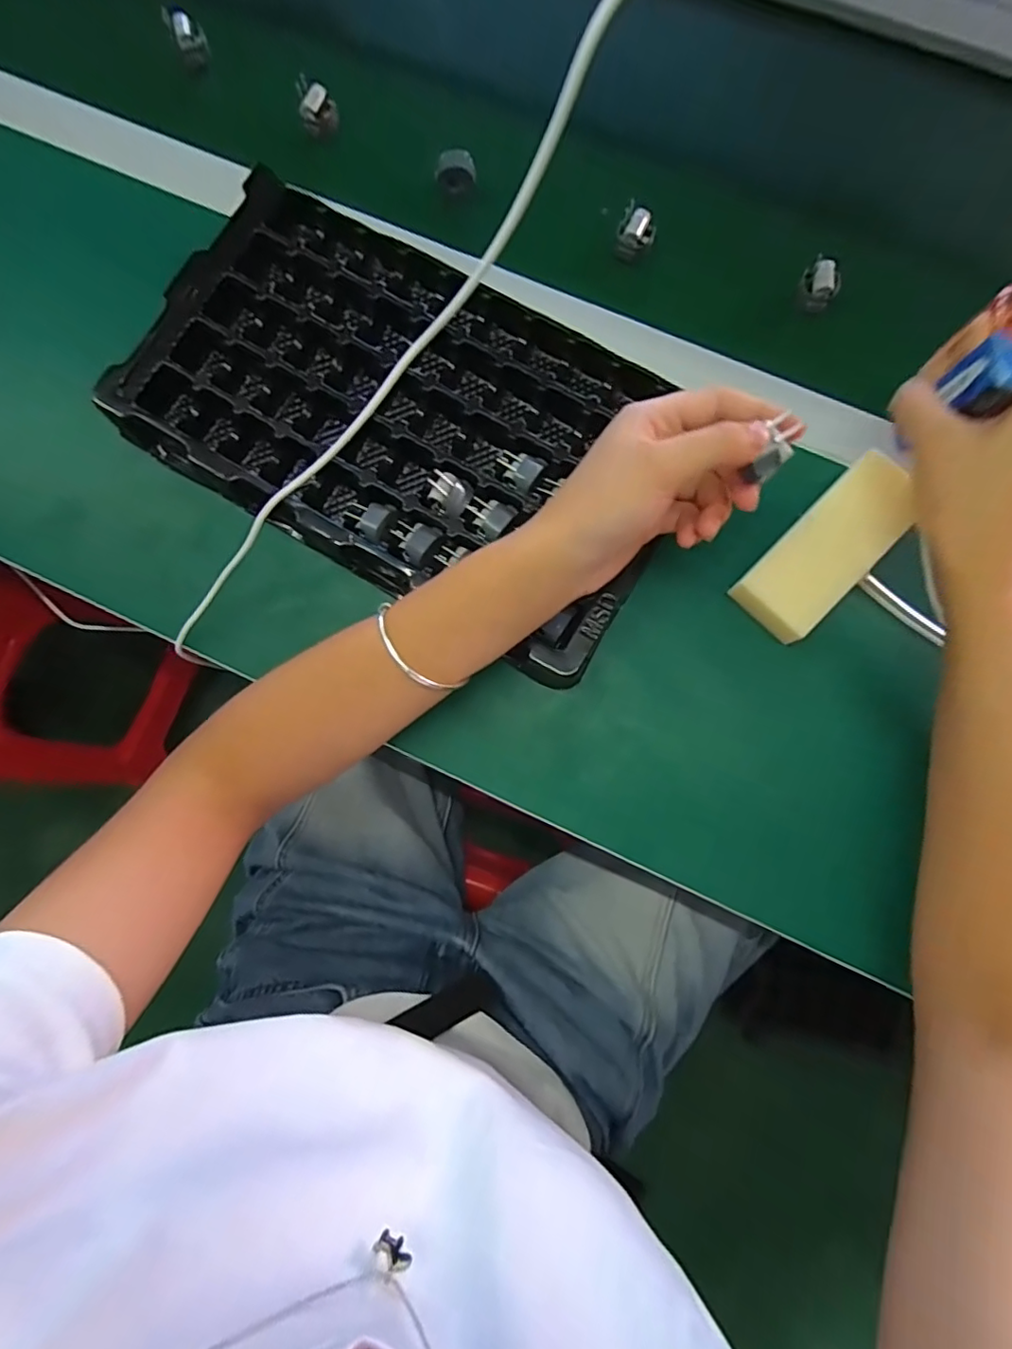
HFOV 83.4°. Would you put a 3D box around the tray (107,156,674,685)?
[{"bbox_3d":[-0.063,-0.166,0.375,0.354,0.034,0.208,31,85,5],"label":"tray"}]

